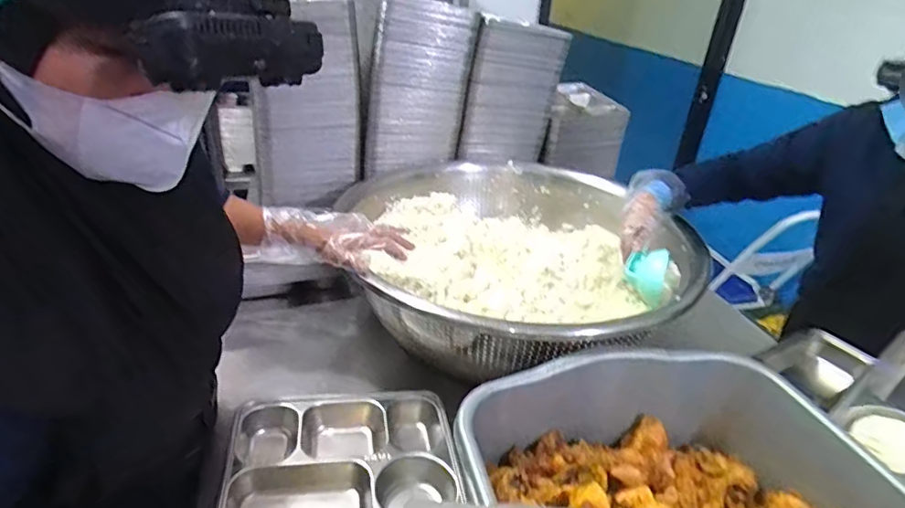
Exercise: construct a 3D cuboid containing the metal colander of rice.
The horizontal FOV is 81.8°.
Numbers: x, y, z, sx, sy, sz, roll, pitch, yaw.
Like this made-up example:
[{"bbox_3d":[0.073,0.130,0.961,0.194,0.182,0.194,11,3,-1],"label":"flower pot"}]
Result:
[{"bbox_3d":[0.144,0.009,1.028,0.573,0.205,0.626,6,29,-3],"label":"metal colander of rice"}]

